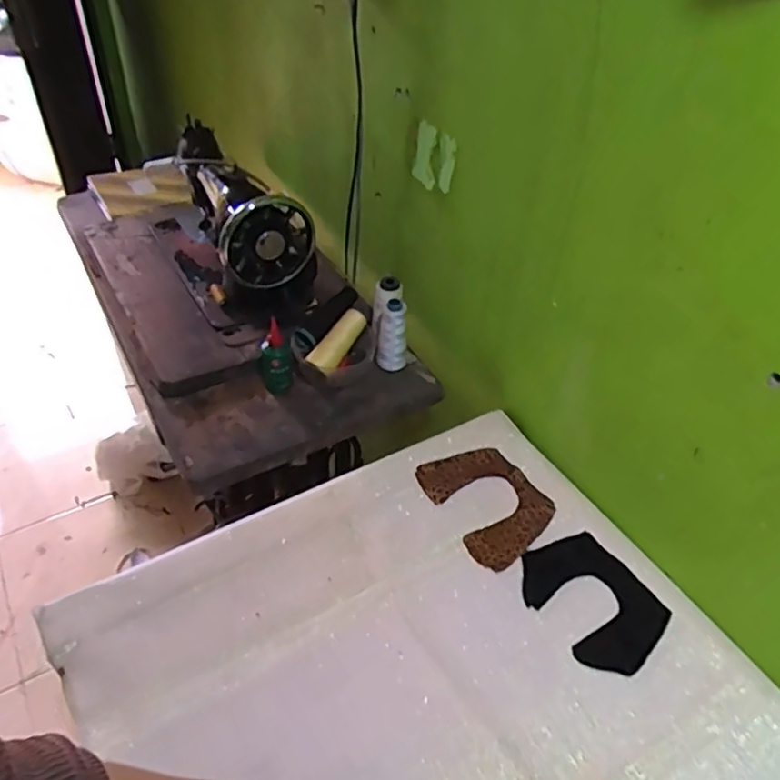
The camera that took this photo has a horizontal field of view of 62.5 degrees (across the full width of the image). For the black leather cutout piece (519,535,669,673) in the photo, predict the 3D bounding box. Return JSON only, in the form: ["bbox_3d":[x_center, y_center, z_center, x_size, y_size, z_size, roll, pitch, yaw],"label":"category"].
[{"bbox_3d":[0.224,0.230,0.710,0.123,0.004,0.154,-23,49,-27],"label":"black leather cutout piece"}]

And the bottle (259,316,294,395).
[{"bbox_3d":[-0.163,-0.043,0.915,0.045,0.102,0.038,-7,43,-11],"label":"bottle"}]

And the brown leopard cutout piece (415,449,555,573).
[{"bbox_3d":[0.122,0.136,0.799,0.127,0.006,0.158,-27,56,-27],"label":"brown leopard cutout piece"}]

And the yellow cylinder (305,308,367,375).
[{"bbox_3d":[-0.074,-0.072,0.939,0.033,0.037,0.107,30,73,26],"label":"yellow cylinder"}]

